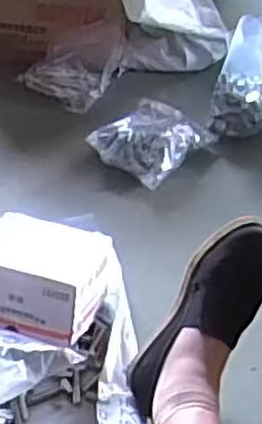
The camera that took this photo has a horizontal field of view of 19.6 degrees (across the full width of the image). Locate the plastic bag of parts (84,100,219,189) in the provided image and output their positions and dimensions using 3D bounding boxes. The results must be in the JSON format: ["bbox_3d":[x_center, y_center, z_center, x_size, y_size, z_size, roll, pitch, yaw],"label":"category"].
[{"bbox_3d":[0.036,-0.122,1.243,0.140,0.060,0.190,27,43,22],"label":"plastic bag of parts"}]

